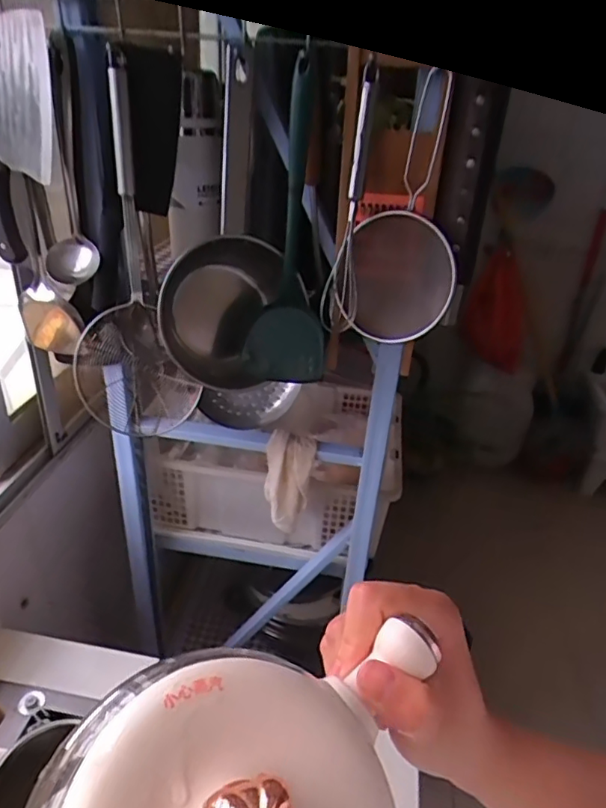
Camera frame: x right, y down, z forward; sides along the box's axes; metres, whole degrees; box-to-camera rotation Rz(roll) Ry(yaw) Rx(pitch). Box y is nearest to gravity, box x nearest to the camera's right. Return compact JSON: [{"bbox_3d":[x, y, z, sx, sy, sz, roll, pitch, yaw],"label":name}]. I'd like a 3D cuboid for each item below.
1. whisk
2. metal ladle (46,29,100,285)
[{"bbox_3d":[0.047,-0.203,0.568,0.039,0.250,0.066,6,31,2],"label":"whisk"},{"bbox_3d":[-0.263,-0.256,0.593,0.054,0.238,0.062,-9,34,-21],"label":"metal ladle"}]

